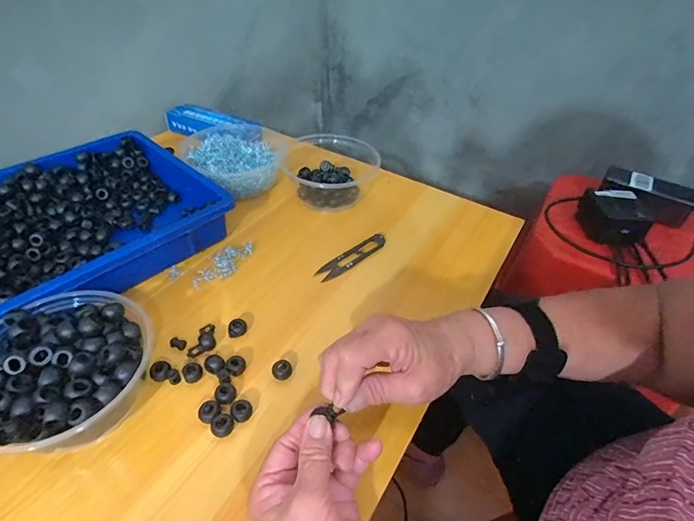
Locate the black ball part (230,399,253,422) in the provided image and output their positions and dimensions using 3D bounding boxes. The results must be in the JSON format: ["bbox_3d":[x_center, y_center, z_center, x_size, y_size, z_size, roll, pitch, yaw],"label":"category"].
[{"bbox_3d":[-0.087,0.126,0.339,0.016,0.013,0.016,2,43,-2],"label":"black ball part"}]

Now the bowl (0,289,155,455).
[{"bbox_3d":[-0.222,0.091,0.321,0.120,0.067,0.126,2,43,-2],"label":"bowl"}]

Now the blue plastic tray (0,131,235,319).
[{"bbox_3d":[-0.340,-0.024,0.439,0.261,0.050,0.374,29,48,24],"label":"blue plastic tray"}]

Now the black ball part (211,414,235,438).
[{"bbox_3d":[-0.101,0.134,0.330,0.018,0.012,0.015,-18,47,-23],"label":"black ball part"}]

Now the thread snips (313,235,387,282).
[{"bbox_3d":[0.007,-0.005,0.482,0.098,0.012,0.024,-29,52,-31],"label":"thread snips"}]

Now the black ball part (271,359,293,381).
[{"bbox_3d":[-0.059,0.100,0.370,0.018,0.013,0.015,-3,43,-8],"label":"black ball part"}]

